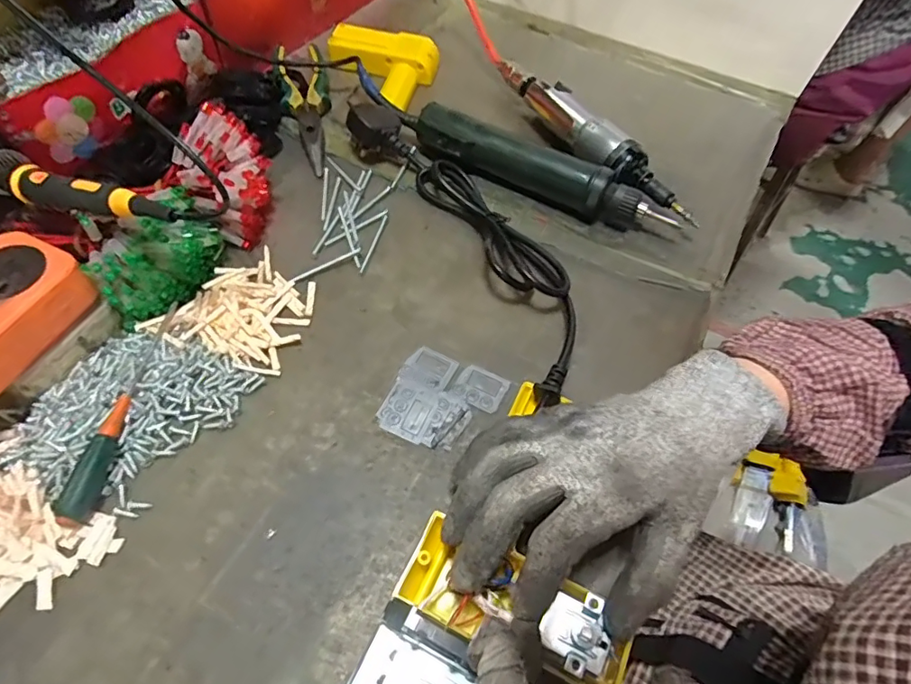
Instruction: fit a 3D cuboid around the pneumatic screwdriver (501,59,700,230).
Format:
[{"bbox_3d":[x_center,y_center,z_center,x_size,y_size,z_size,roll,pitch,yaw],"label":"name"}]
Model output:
[{"bbox_3d":[0.125,-0.197,0.487,0.030,0.039,0.260,-26,63,-20],"label":"pneumatic screwdriver"}]

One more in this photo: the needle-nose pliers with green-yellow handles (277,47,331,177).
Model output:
[{"bbox_3d":[-0.146,-0.233,0.499,0.046,0.020,0.186,-7,58,-9],"label":"needle-nose pliers with green-yellow handles"}]

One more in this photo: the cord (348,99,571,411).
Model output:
[{"bbox_3d":[0.009,-0.102,0.417,0.082,0.039,0.321,-27,63,-20],"label":"cord"}]

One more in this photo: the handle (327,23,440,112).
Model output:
[{"bbox_3d":[-0.078,-0.311,0.567,0.113,0.053,0.056,14,57,4],"label":"handle"}]

